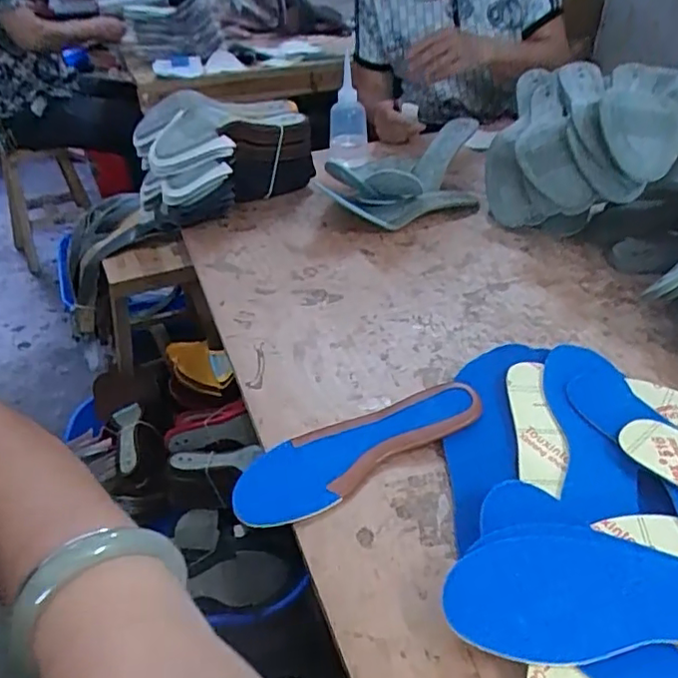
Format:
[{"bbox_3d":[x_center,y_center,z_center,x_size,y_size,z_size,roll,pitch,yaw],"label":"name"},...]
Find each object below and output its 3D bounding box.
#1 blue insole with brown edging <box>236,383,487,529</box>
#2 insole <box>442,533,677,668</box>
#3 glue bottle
[{"bbox_3d":[0.017,0.086,0.479,0.212,0.022,0.071,-19,40,-20],"label":"blue insole with brown edging"},{"bbox_3d":[0.174,0.149,0.347,0.215,0.010,0.073,0,45,6],"label":"insole"},{"bbox_3d":[0.011,-0.349,0.928,0.060,0.221,0.050,0,69,4],"label":"glue bottle"}]

